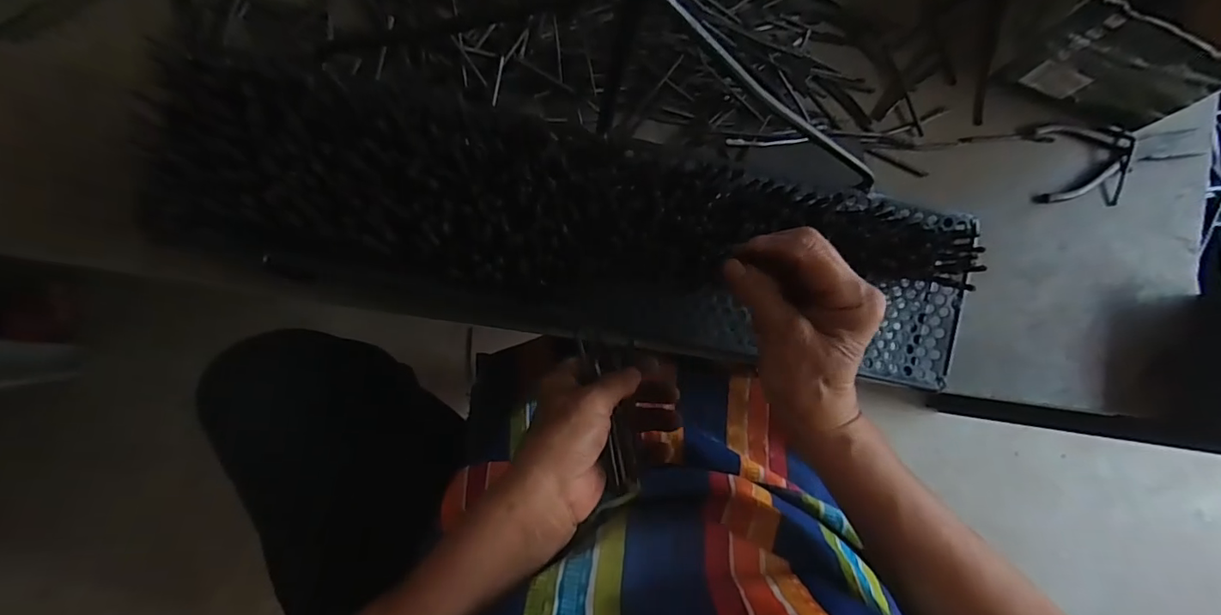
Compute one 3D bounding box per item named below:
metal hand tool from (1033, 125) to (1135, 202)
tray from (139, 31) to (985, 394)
[{"bbox_3d":[0.481,-0.146,0.521,0.099,0.014,0.078,-2,86,-7],"label":"metal hand tool"},{"bbox_3d":[-0.012,-0.068,0.400,0.588,0.108,0.180,9,85,-8],"label":"tray"}]

